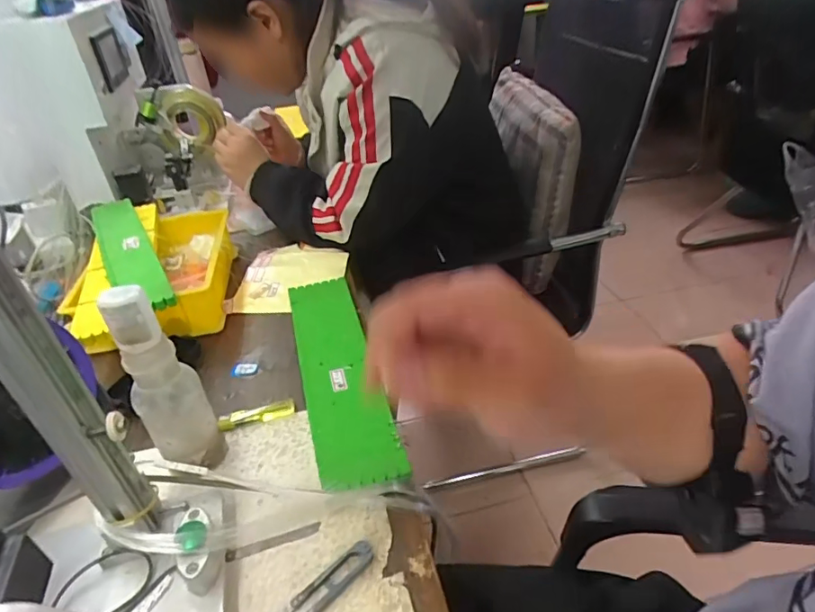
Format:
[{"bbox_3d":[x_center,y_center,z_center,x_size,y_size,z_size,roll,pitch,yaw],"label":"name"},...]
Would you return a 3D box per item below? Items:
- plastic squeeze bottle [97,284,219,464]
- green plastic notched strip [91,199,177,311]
[{"bbox_3d":[-0.209,0.066,0.448,0.051,0.180,0.048,-5,37,0],"label":"plastic squeeze bottle"},{"bbox_3d":[-0.362,-0.076,0.670,0.058,0.018,0.318,-23,39,-23],"label":"green plastic notched strip"}]

